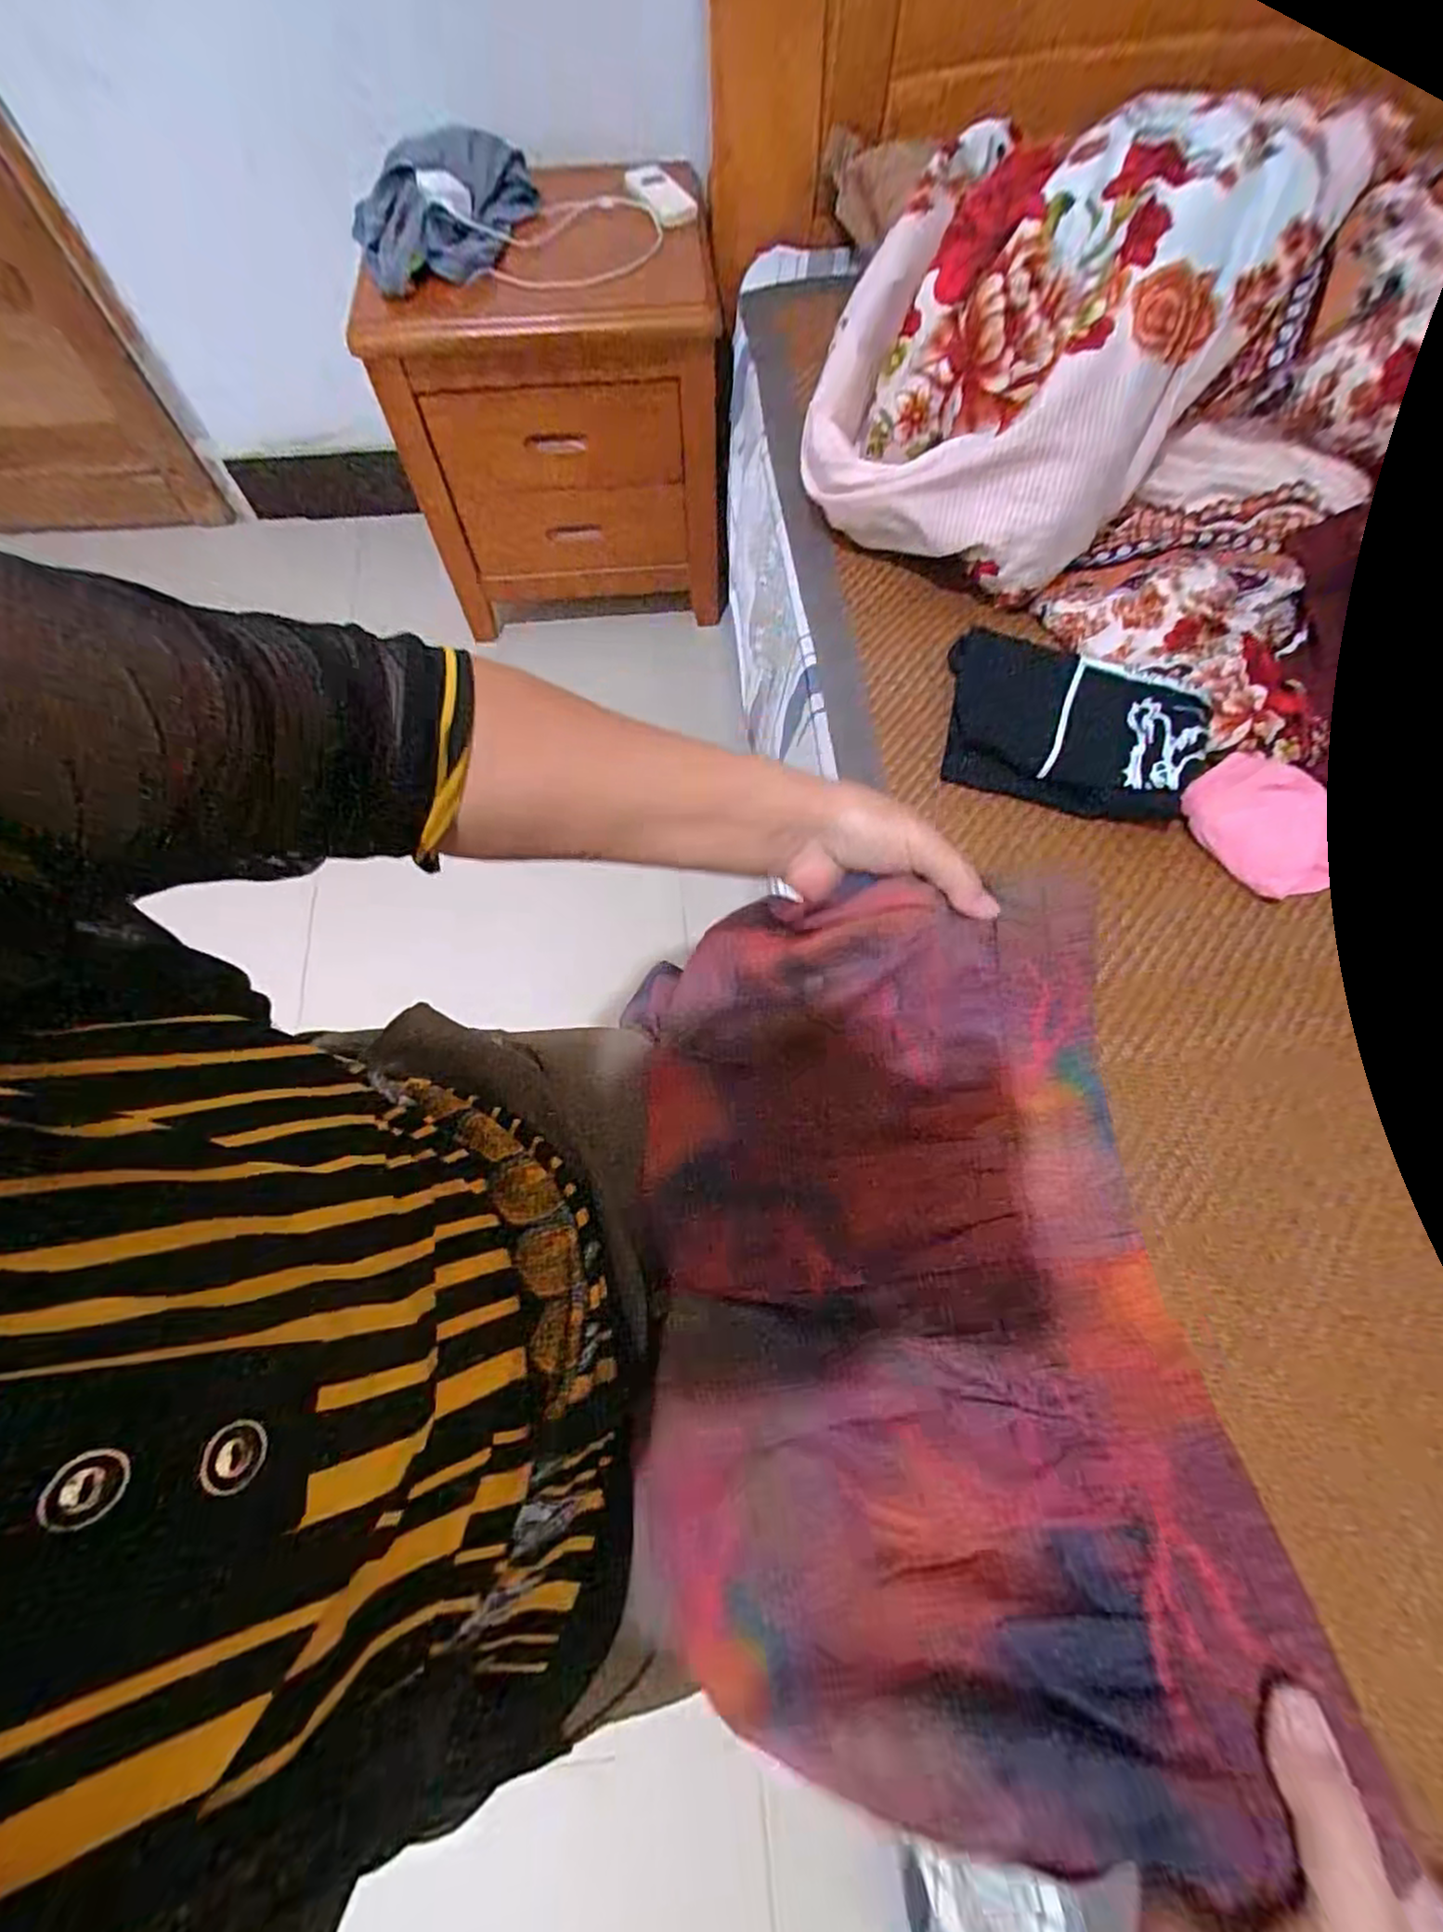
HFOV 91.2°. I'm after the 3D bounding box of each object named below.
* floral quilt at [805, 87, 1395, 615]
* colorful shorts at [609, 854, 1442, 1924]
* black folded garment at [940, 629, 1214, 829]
[{"bbox_3d":[0.267,-0.544,0.636,0.340,0.221,0.279,31,72,12],"label":"floral quilt"},{"bbox_3d":[0.077,0.158,0.366,0.239,0.171,0.409,-3,68,-1],"label":"colorful shorts"},{"bbox_3d":[0.305,-0.220,0.622,0.210,0.052,0.160,21,70,8],"label":"black folded garment"}]

